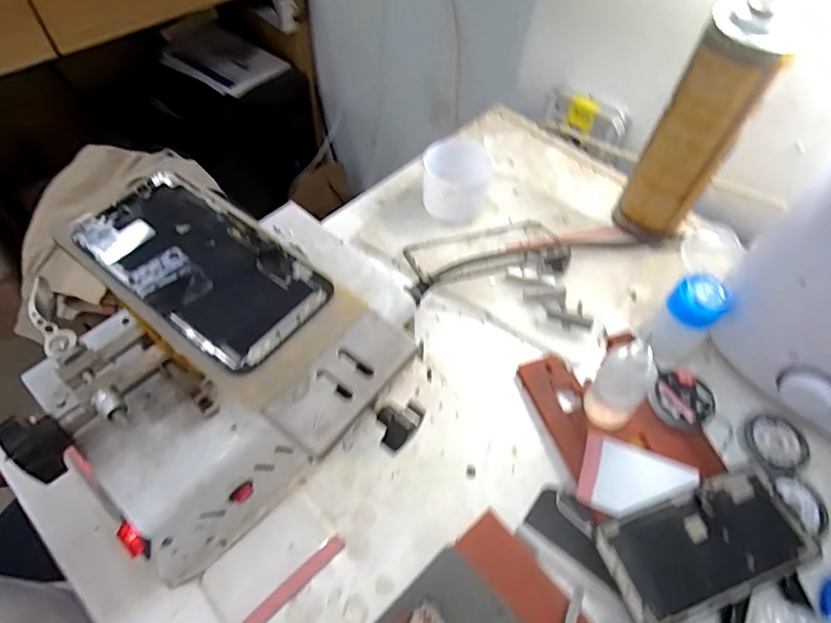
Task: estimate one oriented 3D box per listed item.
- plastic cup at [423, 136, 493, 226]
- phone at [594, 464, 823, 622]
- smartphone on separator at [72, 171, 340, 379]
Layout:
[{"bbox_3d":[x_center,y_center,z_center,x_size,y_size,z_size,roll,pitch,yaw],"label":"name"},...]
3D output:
[{"bbox_3d":[0.041,-0.130,0.498,0.065,0.056,0.079,9,55,4],"label":"plastic cup"},{"bbox_3d":[0.193,0.156,0.340,0.138,0.012,0.066,-16,57,-13],"label":"phone"},{"bbox_3d":[-0.116,-0.028,0.275,0.143,0.006,0.071,33,60,19],"label":"smartphone on separator"}]

